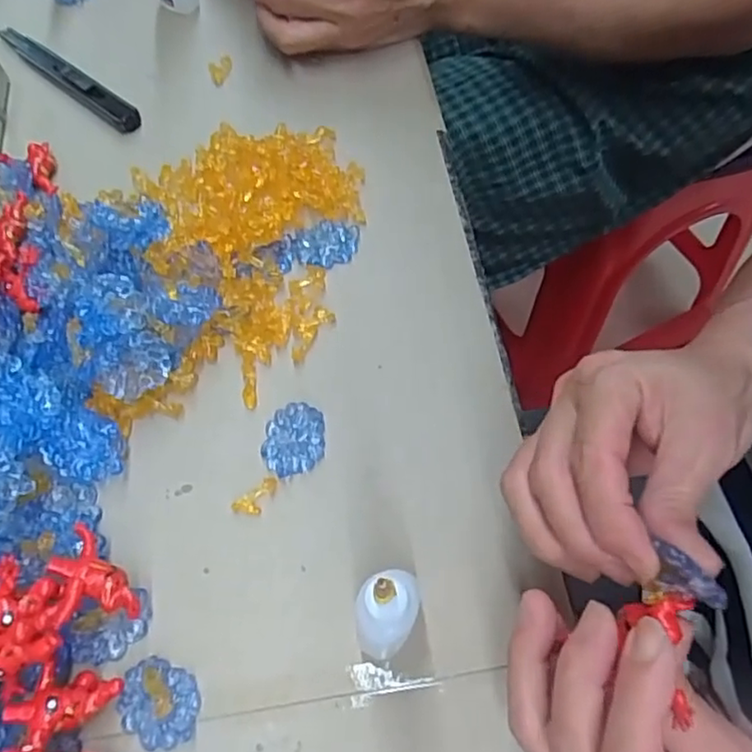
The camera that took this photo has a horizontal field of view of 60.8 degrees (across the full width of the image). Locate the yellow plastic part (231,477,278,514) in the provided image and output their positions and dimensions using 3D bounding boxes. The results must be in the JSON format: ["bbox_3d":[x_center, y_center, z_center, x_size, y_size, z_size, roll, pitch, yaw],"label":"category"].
[{"bbox_3d":[-0.058,0.060,0.311,0.024,0.005,0.011,-37,70,-17],"label":"yellow plastic part"}]

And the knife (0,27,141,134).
[{"bbox_3d":[-0.217,-0.209,0.448,0.147,0.019,0.016,36,70,18],"label":"knife"}]

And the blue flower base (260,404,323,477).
[{"bbox_3d":[-0.042,0.031,0.322,0.031,0.005,0.036,0,63,2],"label":"blue flower base"}]

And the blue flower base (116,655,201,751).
[{"bbox_3d":[-0.092,0.138,0.268,0.034,0.011,0.031,-1,63,2],"label":"blue flower base"}]

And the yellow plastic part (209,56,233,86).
[{"bbox_3d":[-0.108,-0.213,0.445,0.008,0.018,0.022,19,65,8],"label":"yellow plastic part"}]

